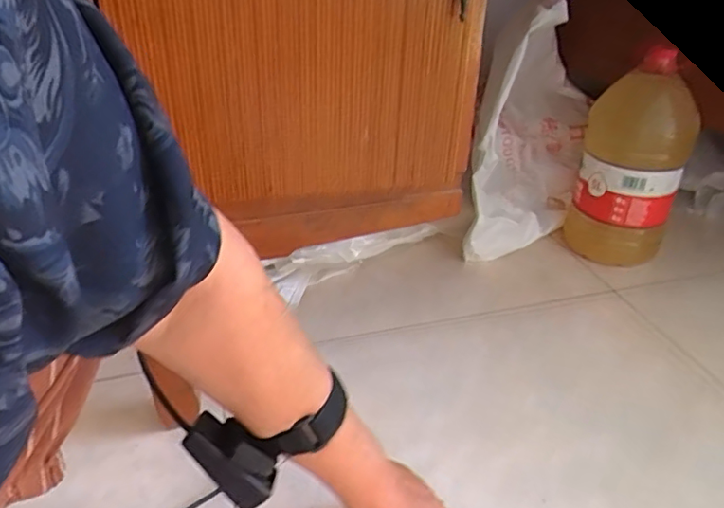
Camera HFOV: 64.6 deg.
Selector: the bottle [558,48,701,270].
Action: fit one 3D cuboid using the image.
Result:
[{"bbox_3d":[0.442,-0.156,0.944,0.155,0.310,0.171,16,35,23],"label":"bottle"}]

